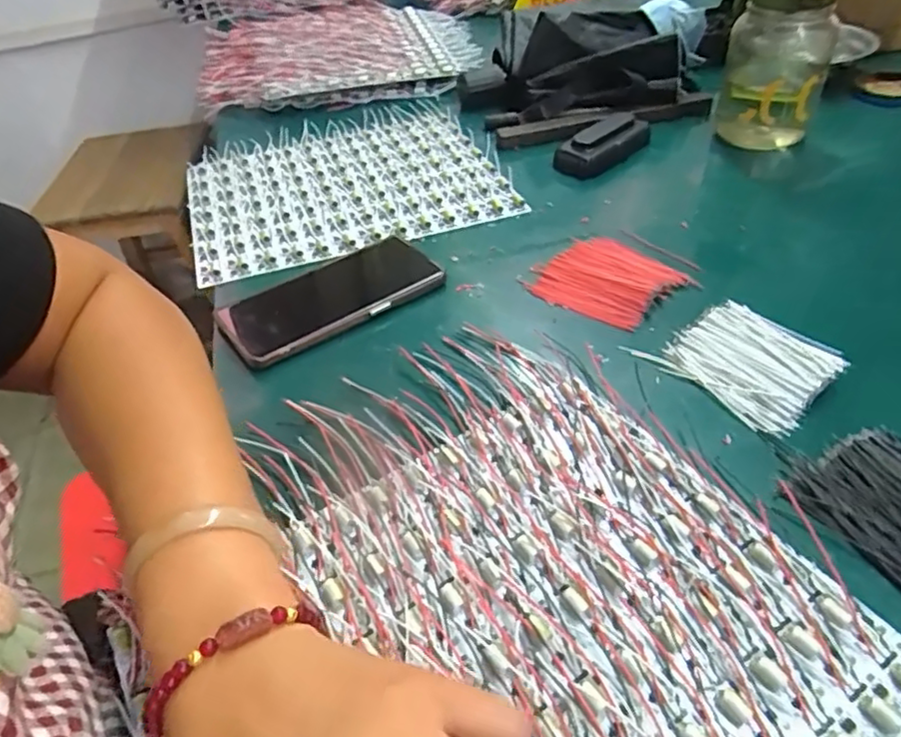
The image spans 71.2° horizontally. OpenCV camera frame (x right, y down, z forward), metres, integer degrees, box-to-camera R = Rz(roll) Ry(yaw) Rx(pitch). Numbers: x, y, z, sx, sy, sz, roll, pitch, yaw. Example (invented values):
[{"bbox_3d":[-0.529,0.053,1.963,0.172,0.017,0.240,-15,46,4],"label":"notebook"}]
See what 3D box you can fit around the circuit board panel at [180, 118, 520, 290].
[{"bbox_3d":[-0.109,-0.184,0.620,0.286,0.012,0.258,-16,46,-11],"label":"circuit board panel"}]

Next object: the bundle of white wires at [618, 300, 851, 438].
[{"bbox_3d":[0.183,-0.008,0.399,0.076,0.014,0.100,-33,51,-25],"label":"bundle of white wires"}]

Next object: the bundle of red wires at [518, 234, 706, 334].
[{"bbox_3d":[0.115,-0.068,0.473,0.101,0.014,0.079,29,54,29],"label":"bundle of red wires"}]

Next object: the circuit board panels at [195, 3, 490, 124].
[{"bbox_3d":[-0.157,-0.432,0.862,0.367,0.049,0.268,-6,45,-1],"label":"circuit board panels"}]

